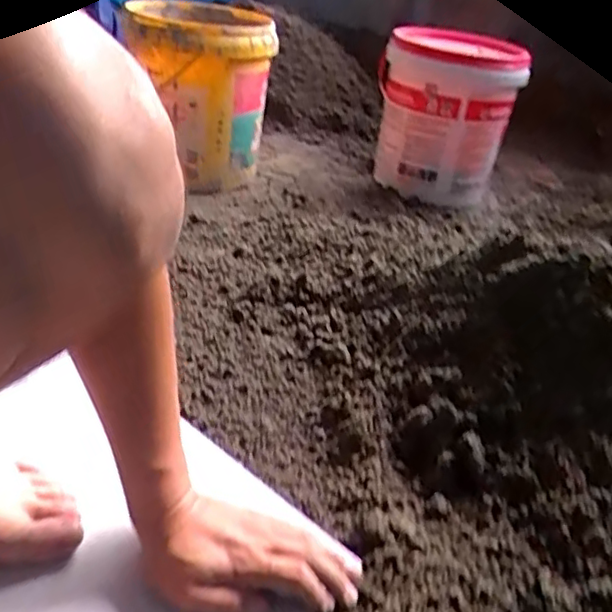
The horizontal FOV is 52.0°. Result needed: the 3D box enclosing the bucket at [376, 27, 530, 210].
[{"bbox_3d":[0.302,-0.407,1.375,0.293,0.363,0.337,11,31,4],"label":"bucket"}]

